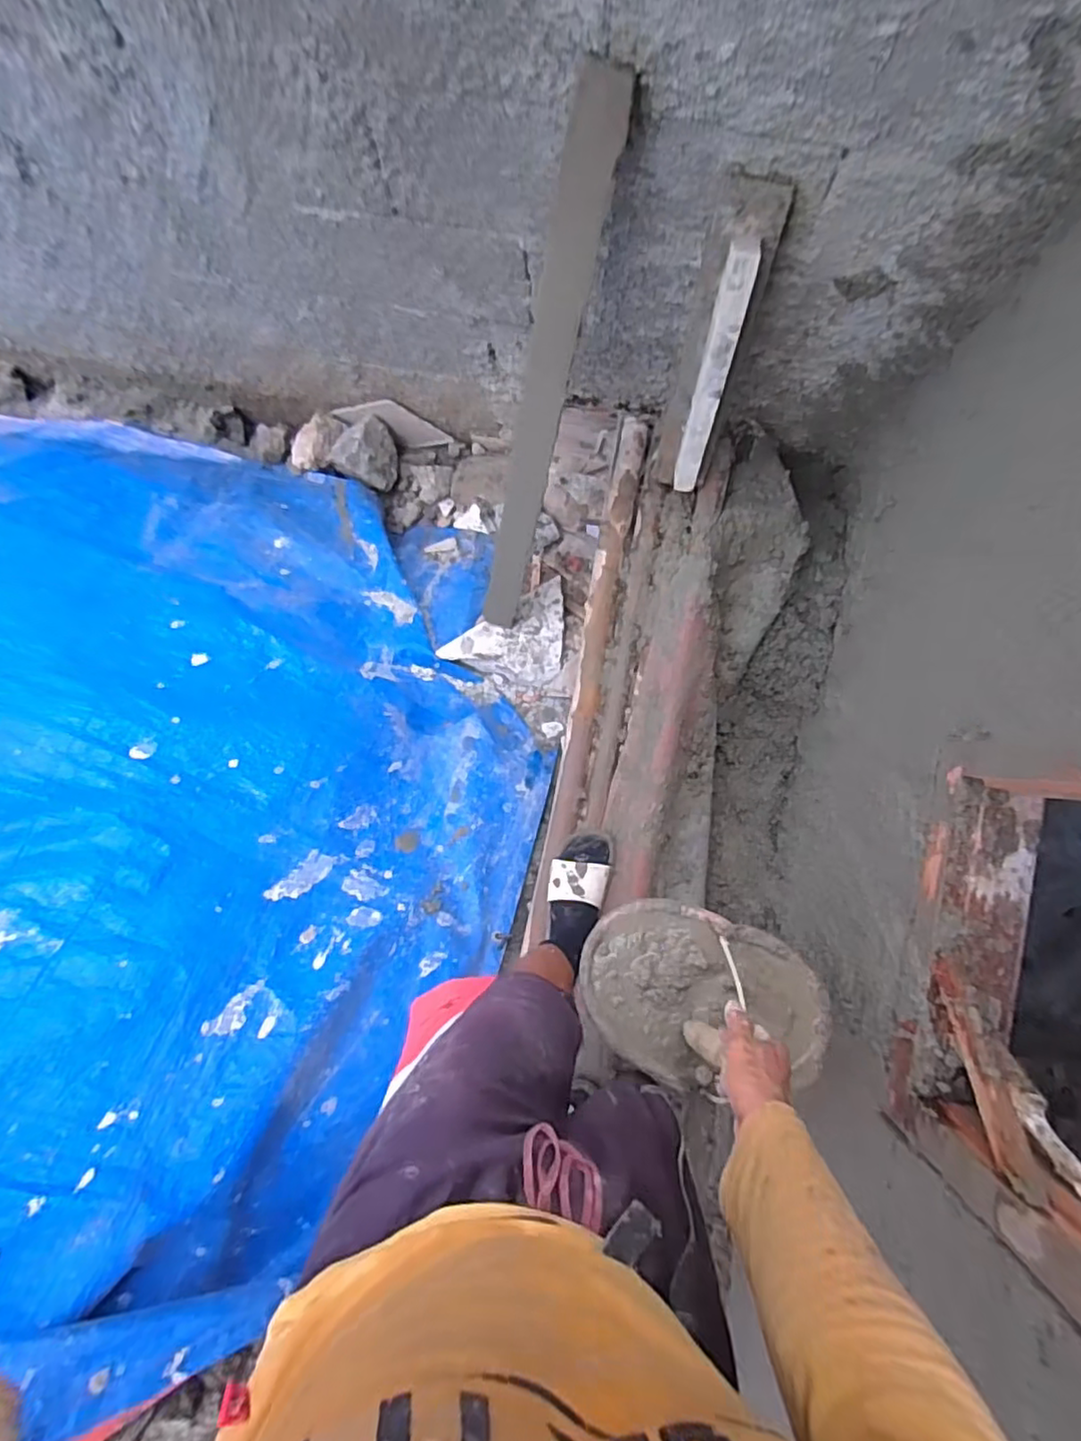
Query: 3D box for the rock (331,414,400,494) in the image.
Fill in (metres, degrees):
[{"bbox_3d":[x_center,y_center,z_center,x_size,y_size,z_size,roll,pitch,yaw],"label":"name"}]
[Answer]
[{"bbox_3d":[-0.436,-0.677,1.607,0.144,0.121,0.147,0,87,2],"label":"rock"}]

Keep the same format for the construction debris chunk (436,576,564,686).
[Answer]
[{"bbox_3d":[-0.051,-0.172,1.482,0.318,0.044,0.207,-34,86,0],"label":"construction debris chunk"}]

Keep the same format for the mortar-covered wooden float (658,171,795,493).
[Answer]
[{"bbox_3d":[0.259,-0.536,0.968,0.091,0.448,0.084,11,57,3],"label":"mortar-covered wooden float"}]

